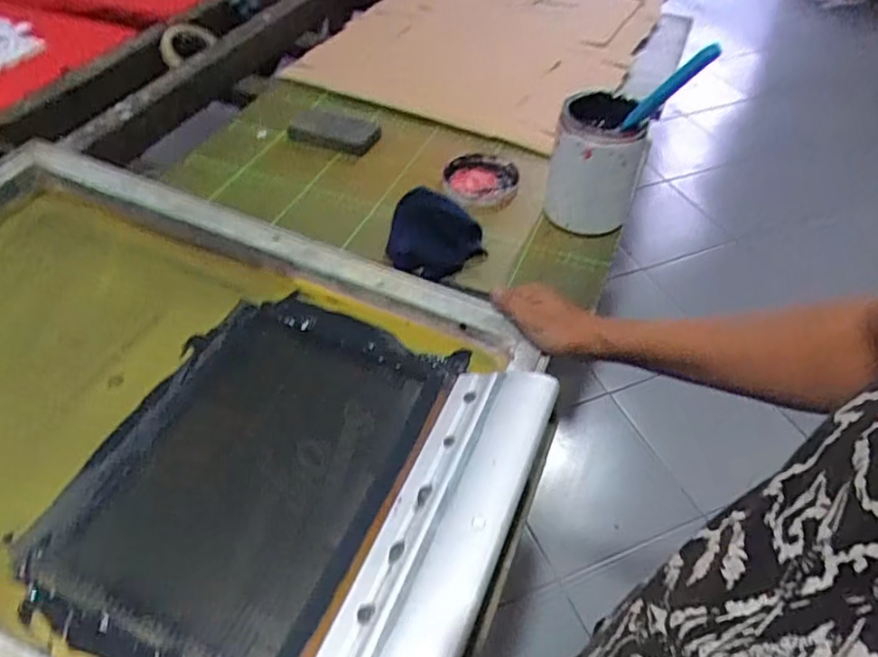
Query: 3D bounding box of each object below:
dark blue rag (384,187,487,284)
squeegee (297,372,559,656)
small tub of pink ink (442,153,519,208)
[{"bbox_3d":[-0.002,-0.116,0.772,0.106,0.028,0.157,4,46,4],"label":"dark blue rag"},{"bbox_3d":[0.002,0.150,0.489,0.108,0.030,0.298,2,44,28],"label":"squeegee"},{"bbox_3d":[0.058,-0.206,0.875,0.098,0.022,0.101,0,46,0],"label":"small tub of pink ink"}]

